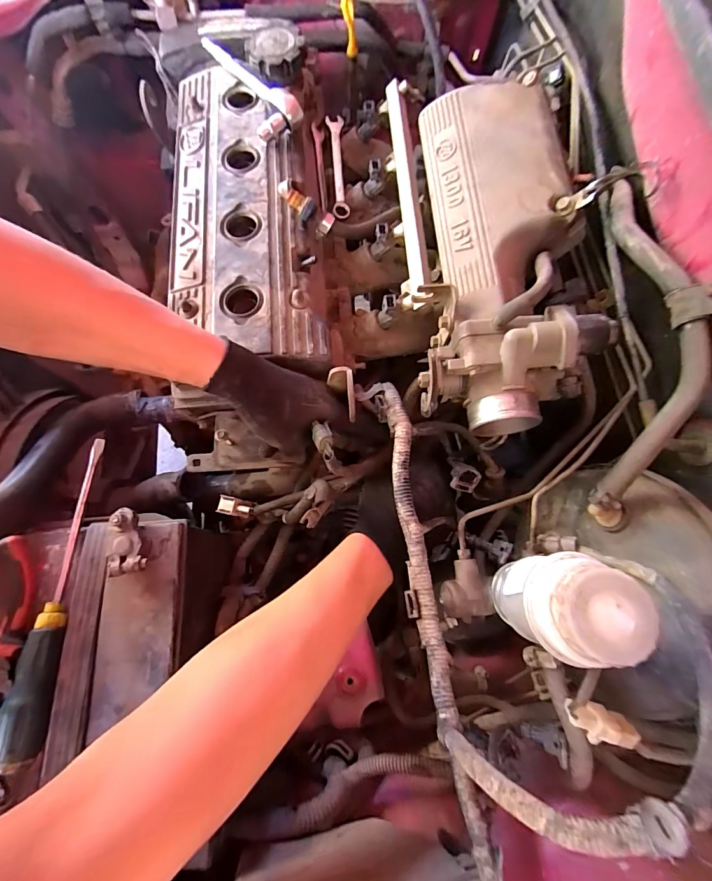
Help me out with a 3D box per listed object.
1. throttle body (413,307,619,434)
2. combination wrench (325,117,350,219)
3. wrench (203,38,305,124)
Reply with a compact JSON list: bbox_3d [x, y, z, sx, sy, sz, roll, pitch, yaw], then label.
[{"bbox_3d":[0.127,-0.057,0.332,0.134,0.084,0.090,9,74,2],"label":"throttle body"},{"bbox_3d":[-0.023,-0.341,0.478,0.020,0.009,0.152,-3,74,-2],"label":"combination wrench"},{"bbox_3d":[-0.117,-0.402,0.427,0.017,0.026,0.176,-38,78,-11],"label":"wrench"}]

